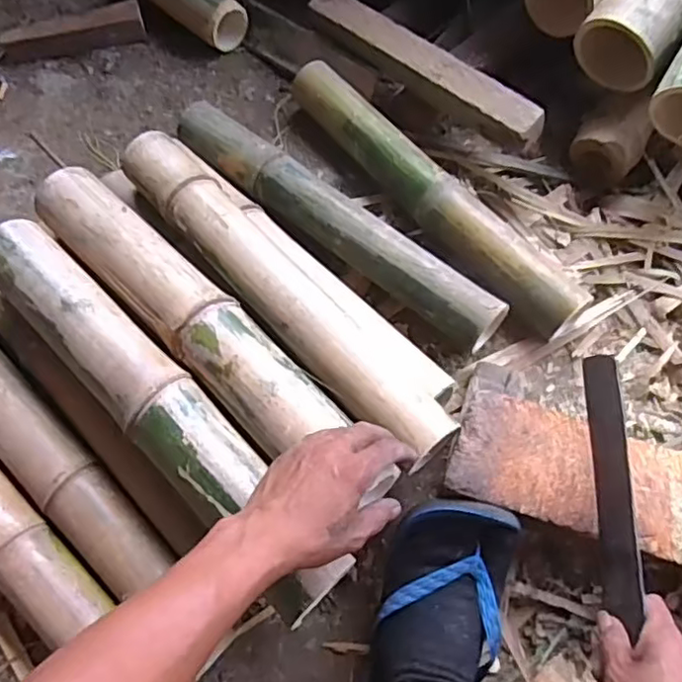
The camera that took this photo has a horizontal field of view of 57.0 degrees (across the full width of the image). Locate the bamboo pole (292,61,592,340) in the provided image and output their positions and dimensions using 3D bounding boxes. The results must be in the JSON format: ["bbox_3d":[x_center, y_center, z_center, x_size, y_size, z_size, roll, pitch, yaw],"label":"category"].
[{"bbox_3d":[0.104,-0.192,0.785,0.073,0.066,0.494,-33,65,-15],"label":"bamboo pole"}]

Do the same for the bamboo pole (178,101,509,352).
[{"bbox_3d":[-0.017,-0.150,0.767,0.494,0.063,0.067,38,69,20],"label":"bamboo pole"}]

